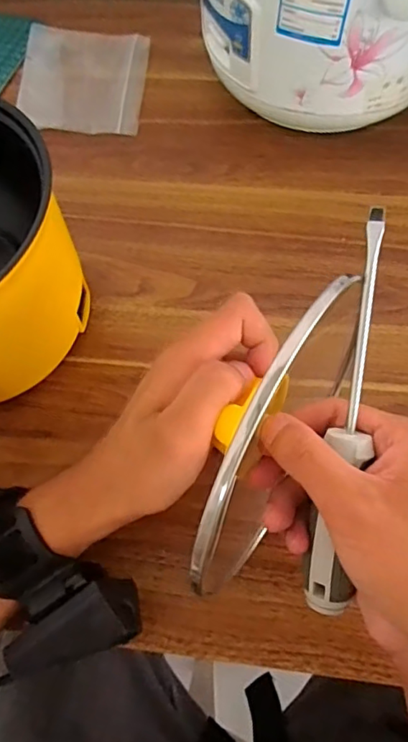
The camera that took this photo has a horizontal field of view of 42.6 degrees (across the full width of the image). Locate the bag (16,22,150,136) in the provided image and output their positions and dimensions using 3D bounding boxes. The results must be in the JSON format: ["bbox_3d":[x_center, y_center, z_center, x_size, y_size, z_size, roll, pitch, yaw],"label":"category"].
[{"bbox_3d":[-0.112,-0.273,0.485,0.115,0.005,0.138,1,67,3],"label":"bag"}]

